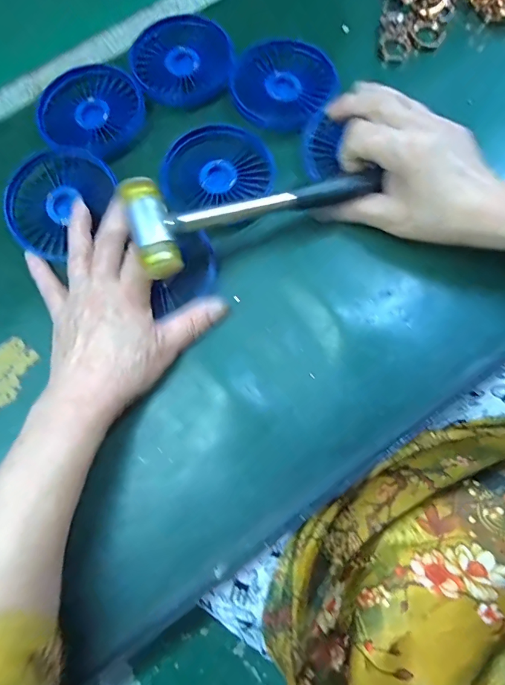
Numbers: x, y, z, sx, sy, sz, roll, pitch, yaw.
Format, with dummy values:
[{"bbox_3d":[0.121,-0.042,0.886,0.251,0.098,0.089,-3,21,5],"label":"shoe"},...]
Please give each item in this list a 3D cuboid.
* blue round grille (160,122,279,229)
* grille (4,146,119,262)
[{"bbox_3d":[-0.027,-0.134,0.323,0.085,0.006,0.084,0,78,1],"label":"blue round grille"},{"bbox_3d":[-0.151,-0.111,0.320,0.079,0.012,0.086,0,78,1],"label":"grille"}]

